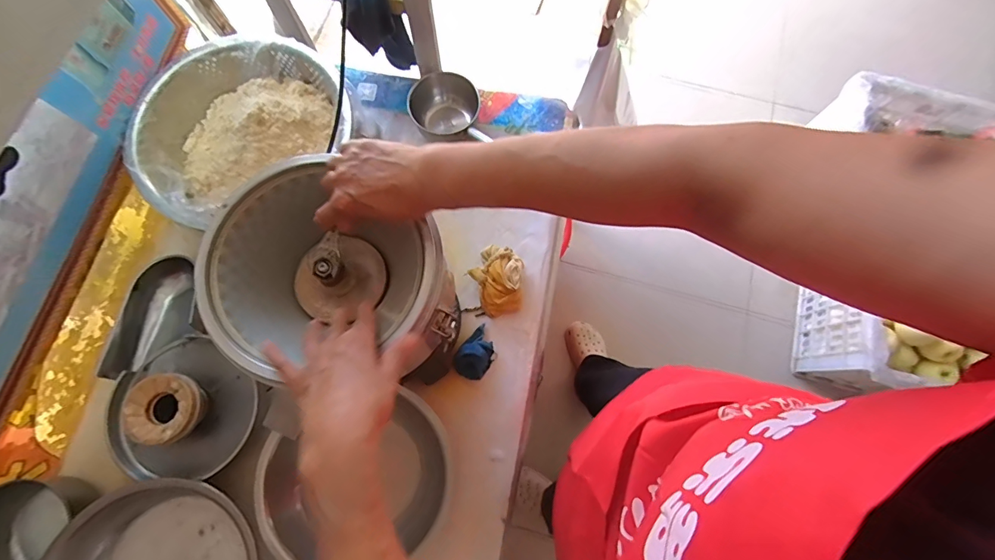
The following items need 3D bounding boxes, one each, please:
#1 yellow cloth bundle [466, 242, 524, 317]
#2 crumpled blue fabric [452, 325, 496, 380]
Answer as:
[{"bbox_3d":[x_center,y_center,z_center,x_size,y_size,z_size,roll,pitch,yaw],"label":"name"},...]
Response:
[{"bbox_3d":[0.002,-0.006,0.826,0.100,0.053,0.136,-23,78,-7],"label":"yellow cloth bundle"},{"bbox_3d":[-0.037,0.140,0.809,0.067,0.047,0.097,39,78,8],"label":"crumpled blue fabric"}]

